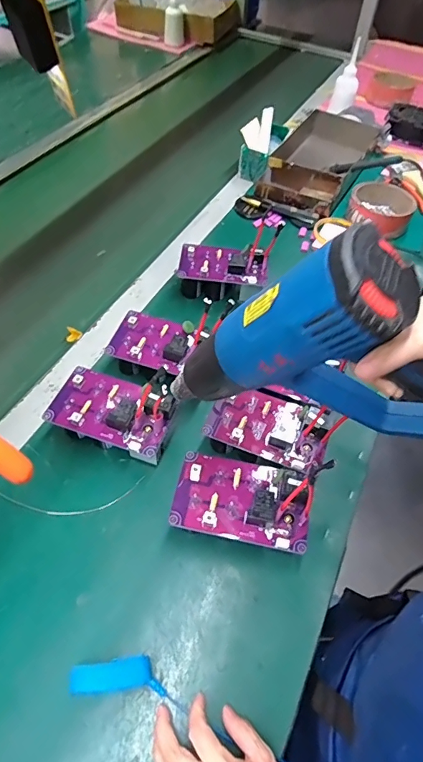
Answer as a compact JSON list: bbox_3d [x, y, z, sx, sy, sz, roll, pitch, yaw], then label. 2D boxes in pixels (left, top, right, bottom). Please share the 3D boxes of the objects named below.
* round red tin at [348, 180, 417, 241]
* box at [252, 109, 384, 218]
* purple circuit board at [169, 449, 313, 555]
[{"bbox_3d":[0.337,-0.346,0.854,0.122,0.044,0.140,22,54,12],"label":"round red tin"},{"bbox_3d":[0.226,-0.484,0.939,0.196,0.059,0.342,24,55,14],"label":"box"},{"bbox_3d":[0.032,0.119,0.443,0.138,0.025,0.085,12,53,5],"label":"purple circuit board"}]

